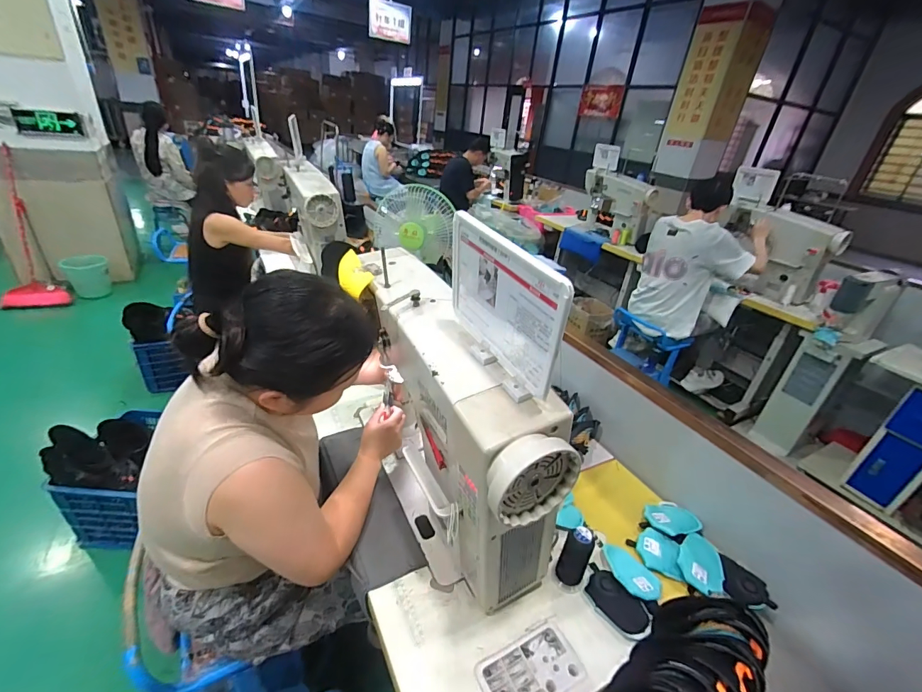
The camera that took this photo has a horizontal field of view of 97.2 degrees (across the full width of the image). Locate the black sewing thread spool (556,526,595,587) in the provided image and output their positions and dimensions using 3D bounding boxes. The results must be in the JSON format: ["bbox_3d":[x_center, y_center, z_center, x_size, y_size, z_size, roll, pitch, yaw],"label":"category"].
[{"bbox_3d":[0.199,0.373,0.708,0.042,0.126,0.038,25,35,29],"label":"black sewing thread spool"}]

